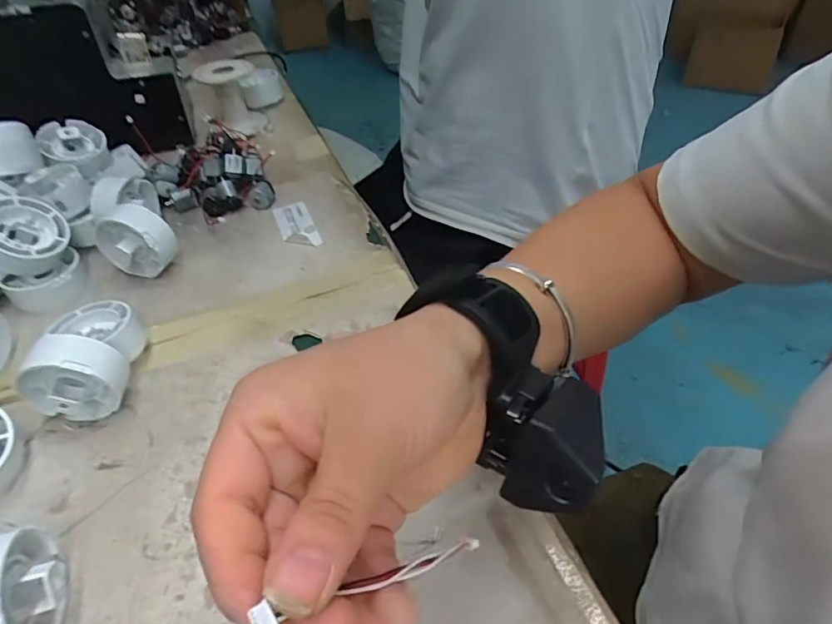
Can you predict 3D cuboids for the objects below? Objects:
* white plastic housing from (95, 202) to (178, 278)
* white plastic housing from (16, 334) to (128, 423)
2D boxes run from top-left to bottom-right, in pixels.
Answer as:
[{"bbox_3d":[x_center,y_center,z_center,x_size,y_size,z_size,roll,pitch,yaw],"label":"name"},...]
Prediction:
[{"bbox_3d":[-0.218,-0.054,0.396,0.055,0.051,0.030,14,47,17],"label":"white plastic housing"},{"bbox_3d":[-0.201,0.039,0.302,0.054,0.052,0.022,-6,45,-3],"label":"white plastic housing"}]

